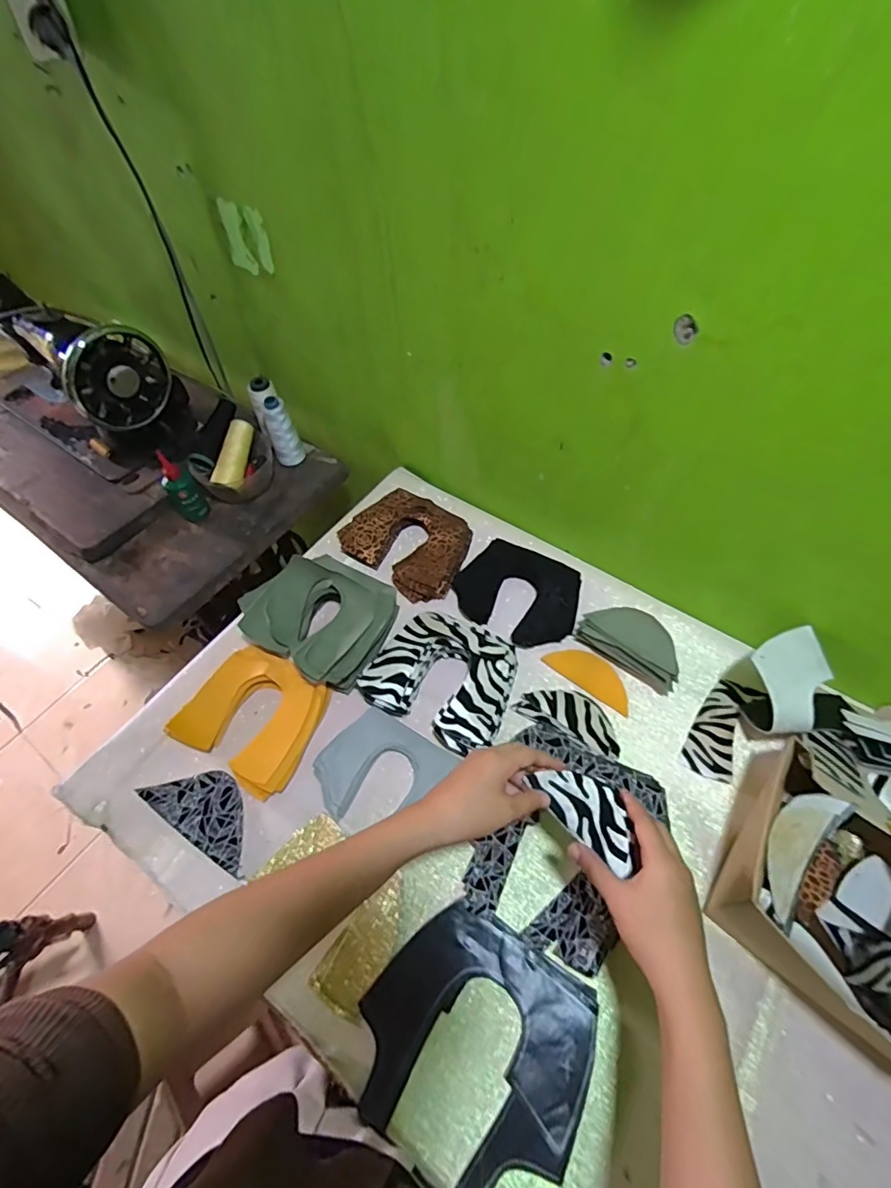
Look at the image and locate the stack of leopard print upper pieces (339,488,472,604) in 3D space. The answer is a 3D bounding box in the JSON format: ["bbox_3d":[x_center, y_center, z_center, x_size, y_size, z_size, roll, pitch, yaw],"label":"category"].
[{"bbox_3d":[-0.056,-0.075,0.734,0.174,0.039,0.139,24,61,17],"label":"stack of leopard print upper pieces"}]

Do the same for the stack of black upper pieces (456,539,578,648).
[{"bbox_3d":[0.093,-0.003,0.682,0.167,0.031,0.124,23,61,17],"label":"stack of black upper pieces"}]

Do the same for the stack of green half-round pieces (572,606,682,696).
[{"bbox_3d":[0.226,0.058,0.627,0.127,0.037,0.066,30,63,20],"label":"stack of green half-round pieces"}]

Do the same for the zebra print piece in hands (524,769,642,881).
[{"bbox_3d":[0.123,0.183,0.445,0.050,0.015,0.101,-40,64,-21],"label":"zebra print piece in hands"}]

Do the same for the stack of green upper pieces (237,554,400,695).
[{"bbox_3d":[-0.154,0.028,0.645,0.164,0.072,0.144,27,62,18],"label":"stack of green upper pieces"}]

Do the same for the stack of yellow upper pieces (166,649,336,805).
[{"bbox_3d":[-0.220,0.140,0.604,0.148,0.026,0.137,27,62,18],"label":"stack of yellow upper pieces"}]

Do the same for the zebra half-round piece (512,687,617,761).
[{"bbox_3d":[0.146,0.137,0.589,0.118,0.021,0.060,33,64,21],"label":"zebra half-round piece"}]

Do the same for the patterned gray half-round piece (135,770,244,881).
[{"bbox_3d":[-0.257,0.233,0.562,0.144,0.004,0.069,28,60,17],"label":"patterned gray half-round piece"}]

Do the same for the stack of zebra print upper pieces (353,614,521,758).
[{"bbox_3d":[0.000,0.095,0.609,0.167,0.036,0.139,25,61,17],"label":"stack of zebra print upper pieces"}]

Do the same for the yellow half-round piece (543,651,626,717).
[{"bbox_3d":[0.179,0.097,0.628,0.110,0.006,0.044,34,76,26],"label":"yellow half-round piece"}]

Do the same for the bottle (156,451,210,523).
[{"bbox_3d":[-0.390,-0.156,0.763,0.046,0.104,0.045,-30,61,-16],"label":"bottle"}]

